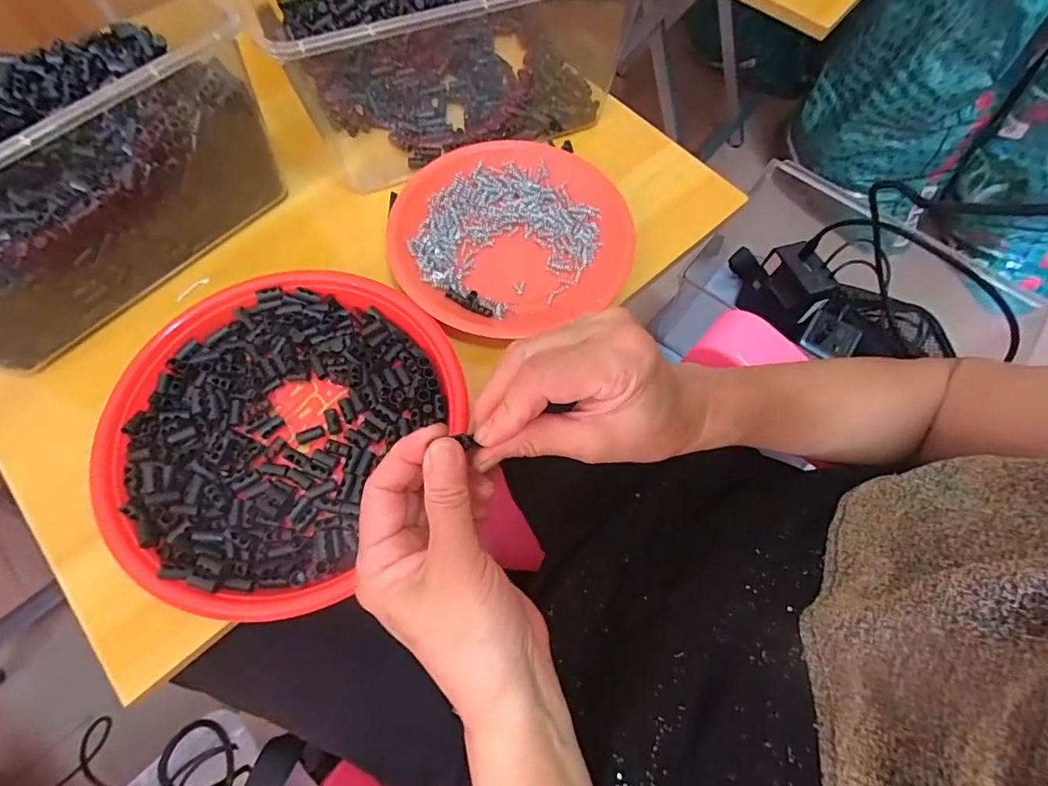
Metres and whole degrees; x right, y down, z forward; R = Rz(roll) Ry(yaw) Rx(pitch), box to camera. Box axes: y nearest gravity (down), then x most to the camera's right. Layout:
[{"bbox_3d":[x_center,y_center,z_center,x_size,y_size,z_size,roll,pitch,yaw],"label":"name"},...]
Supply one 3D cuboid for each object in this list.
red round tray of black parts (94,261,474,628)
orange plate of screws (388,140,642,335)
[{"bbox_3d":[-0.169,0.019,0.348,0.210,0.029,0.236,31,71,10],"label":"red round tray of black parts"},{"bbox_3d":[-0.012,-0.134,0.430,0.197,0.032,0.186,0,69,-1],"label":"orange plate of screws"}]

